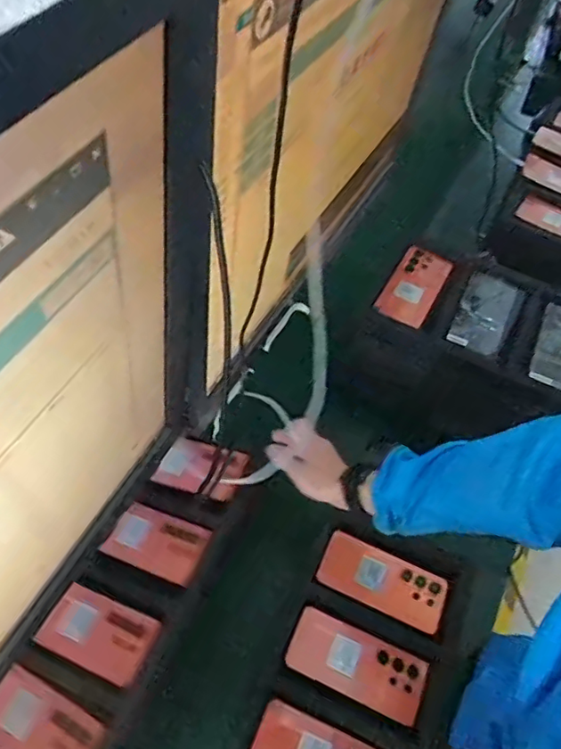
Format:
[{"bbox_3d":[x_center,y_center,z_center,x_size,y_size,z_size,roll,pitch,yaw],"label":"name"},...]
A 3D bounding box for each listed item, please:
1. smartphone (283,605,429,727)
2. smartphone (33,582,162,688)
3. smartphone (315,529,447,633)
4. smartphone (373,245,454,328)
[{"bbox_3d":[0.094,0.357,0.692,0.165,0.009,0.075,22,57,11],"label":"smartphone"},{"bbox_3d":[-0.218,0.308,0.670,0.125,0.016,0.076,21,57,10],"label":"smartphone"},{"bbox_3d":[0.137,0.272,0.746,0.165,0.012,0.076,23,57,11],"label":"smartphone"},{"bbox_3d":[0.207,-0.138,0.851,0.076,0.016,0.153,25,59,16],"label":"smartphone"}]

